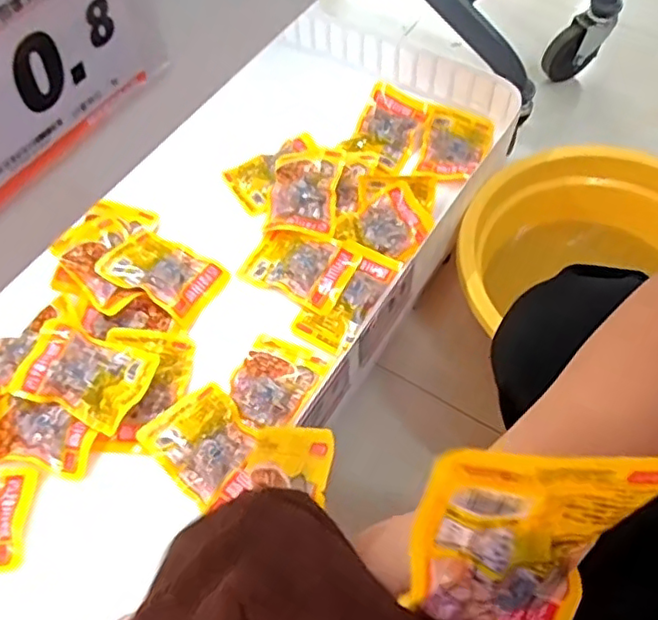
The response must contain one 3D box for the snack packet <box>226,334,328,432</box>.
[{"bbox_3d":[-0.056,0.066,0.591,0.078,0.019,0.091,27,61,18],"label":"snack packet"}]

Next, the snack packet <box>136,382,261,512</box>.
[{"bbox_3d":[-0.113,0.115,0.552,0.093,0.022,0.080,38,65,23],"label":"snack packet"}]

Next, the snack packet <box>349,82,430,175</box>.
[{"bbox_3d":[0.072,-0.229,0.770,0.078,0.025,0.106,27,77,10],"label":"snack packet"}]

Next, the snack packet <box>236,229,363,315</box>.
[{"bbox_3d":[-0.033,-0.050,0.658,0.113,0.019,0.077,21,60,15],"label":"snack packet"}]

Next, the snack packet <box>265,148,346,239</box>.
[{"bbox_3d":[-0.028,-0.133,0.708,0.082,0.031,0.114,3,68,25],"label":"snack packet"}]

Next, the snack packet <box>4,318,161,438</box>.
[{"bbox_3d":[-0.228,0.061,0.575,0.119,0.029,0.078,16,59,12],"label":"snack packet"}]

